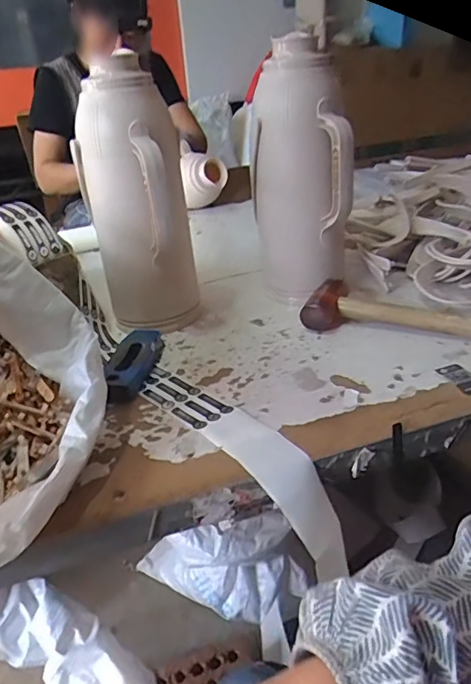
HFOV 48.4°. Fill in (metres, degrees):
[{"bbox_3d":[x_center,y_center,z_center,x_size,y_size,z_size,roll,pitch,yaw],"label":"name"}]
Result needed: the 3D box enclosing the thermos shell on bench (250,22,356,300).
[{"bbox_3d":[0.090,-0.238,0.746,0.137,0.332,0.145,0,30,7],"label":"thermos shell on bench"}]

